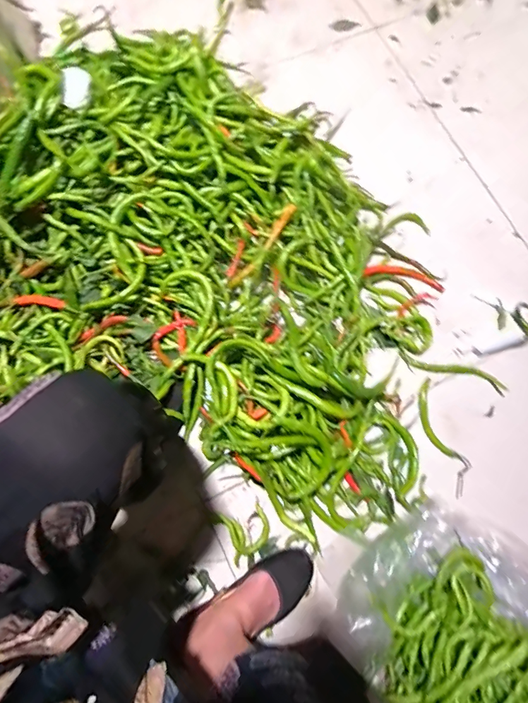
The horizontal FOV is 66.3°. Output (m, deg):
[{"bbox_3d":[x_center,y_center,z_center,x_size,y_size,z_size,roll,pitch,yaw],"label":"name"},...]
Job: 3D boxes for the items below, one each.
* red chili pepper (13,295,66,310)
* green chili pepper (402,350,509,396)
[{"bbox_3d":[-0.389,-0.088,0.705,0.080,0.016,0.022,4,76,-1],"label":"red chili pepper"},{"bbox_3d":[0.353,0.033,0.749,0.195,0.020,0.035,19,76,3],"label":"green chili pepper"}]

